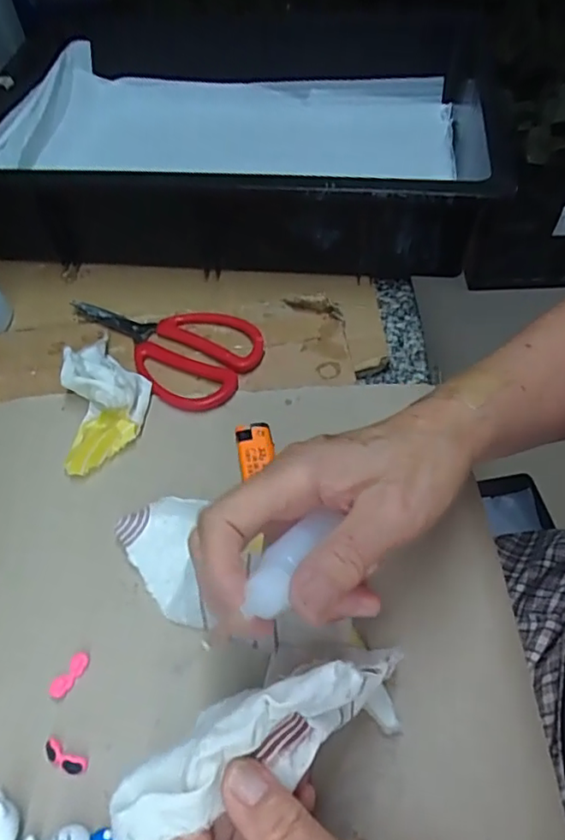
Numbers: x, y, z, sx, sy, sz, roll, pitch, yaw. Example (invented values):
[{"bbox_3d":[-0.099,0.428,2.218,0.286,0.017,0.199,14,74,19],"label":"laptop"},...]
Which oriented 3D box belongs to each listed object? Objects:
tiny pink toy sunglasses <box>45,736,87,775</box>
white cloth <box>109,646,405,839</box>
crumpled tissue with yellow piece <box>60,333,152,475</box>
[{"bbox_3d":[-0.107,0.165,0.283,0.024,0.006,0.009,22,59,18],"label":"tiny pink toy sunglasses"},{"bbox_3d":[-0.004,0.114,0.208,0.112,0.031,0.028,-17,55,-21],"label":"white cloth"},{"bbox_3d":[-0.119,-0.020,0.388,0.054,0.040,0.109,-12,54,-5],"label":"crumpled tissue with yellow piece"}]

